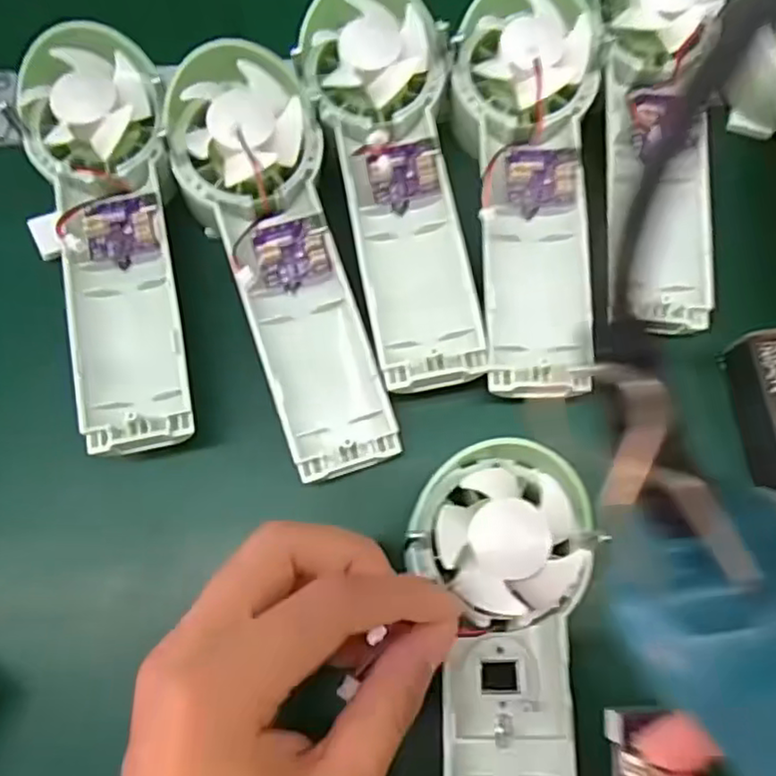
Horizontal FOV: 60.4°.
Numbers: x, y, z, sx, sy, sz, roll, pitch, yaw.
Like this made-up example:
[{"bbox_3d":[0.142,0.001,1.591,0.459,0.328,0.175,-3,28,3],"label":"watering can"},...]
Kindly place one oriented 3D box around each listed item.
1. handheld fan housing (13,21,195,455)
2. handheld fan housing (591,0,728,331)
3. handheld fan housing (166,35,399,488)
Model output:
[{"bbox_3d":[-0.117,-0.061,0.271,0.063,0.040,0.175,-10,73,-3],"label":"handheld fan housing"},{"bbox_3d":[0.120,-0.113,0.290,0.054,0.024,0.174,-1,86,0],"label":"handheld fan housing"},{"bbox_3d":[-0.043,-0.053,0.274,0.060,0.031,0.177,-19,87,-5],"label":"handheld fan housing"}]

